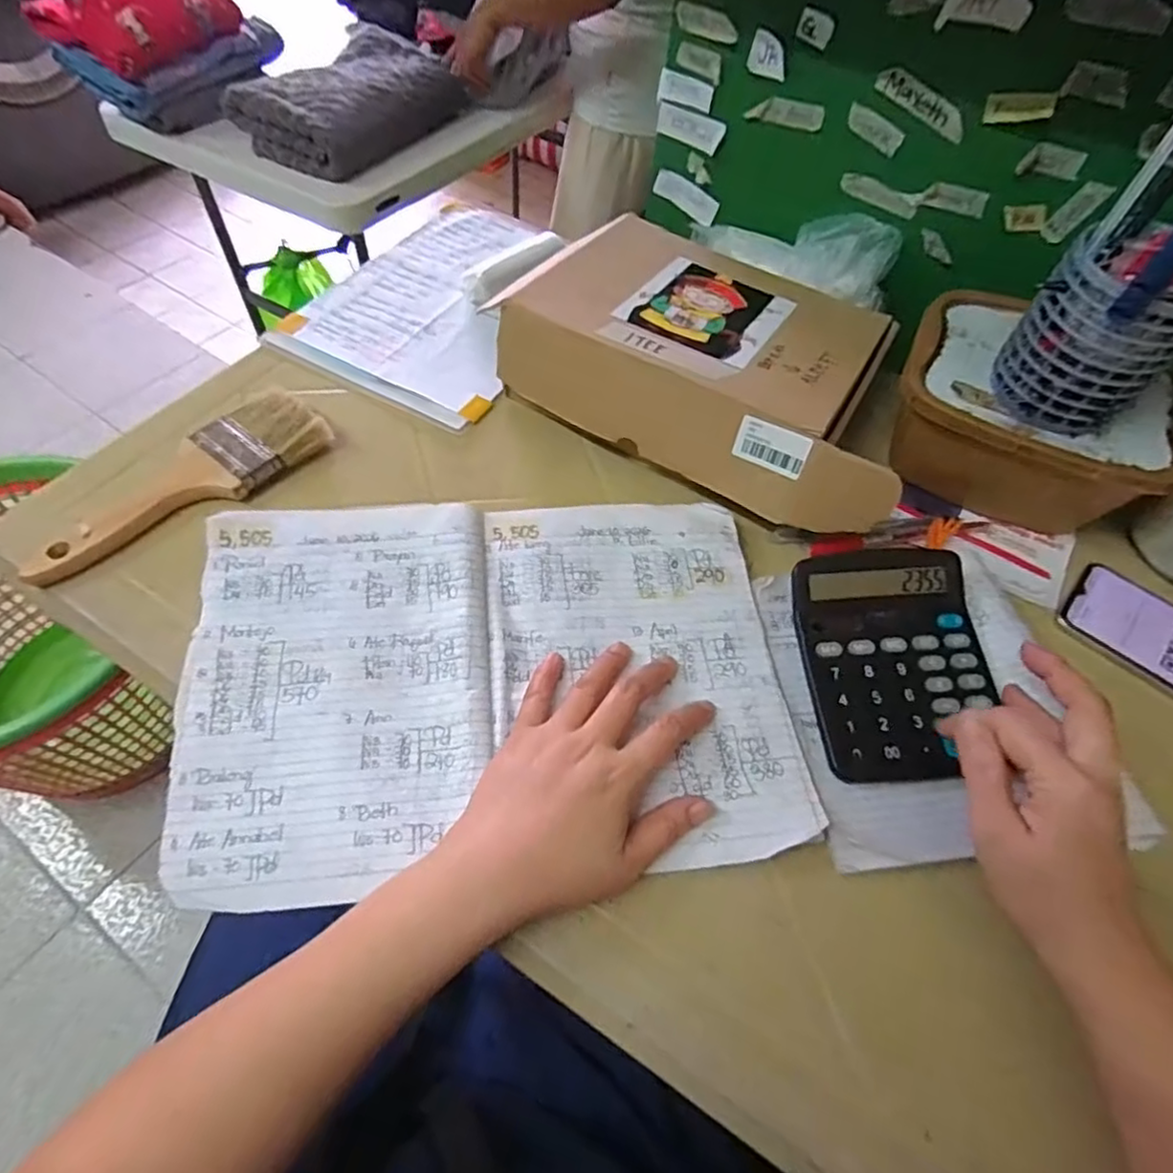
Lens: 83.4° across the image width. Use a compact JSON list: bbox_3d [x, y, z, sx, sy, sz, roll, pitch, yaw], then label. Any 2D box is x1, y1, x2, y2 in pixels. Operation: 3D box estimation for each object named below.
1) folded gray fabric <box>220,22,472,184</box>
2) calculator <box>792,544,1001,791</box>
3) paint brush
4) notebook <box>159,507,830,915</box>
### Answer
[{"bbox_3d":[-0.380,-0.791,1.072,0.228,0.089,0.318,29,60,13],"label":"folded gray fabric"},{"bbox_3d":[0.202,0.046,0.420,0.116,0.035,0.141,-2,58,-6],"label":"calculator"},{"bbox_3d":[-0.293,-0.074,0.479,0.070,0.024,0.214,36,62,17],"label":"paint brush"},{"bbox_3d":[-0.062,0.054,0.414,0.363,0.019,0.240,-3,63,-6],"label":"notebook"}]

